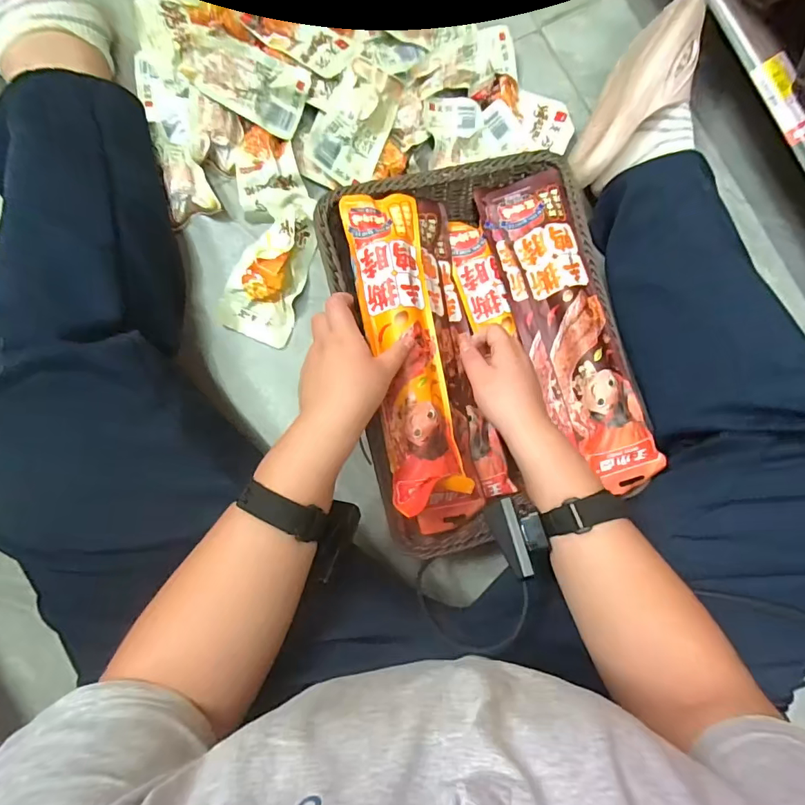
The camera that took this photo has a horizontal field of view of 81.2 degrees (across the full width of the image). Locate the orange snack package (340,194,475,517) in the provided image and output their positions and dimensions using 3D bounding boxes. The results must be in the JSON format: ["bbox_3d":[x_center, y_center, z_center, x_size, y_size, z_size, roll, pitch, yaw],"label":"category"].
[{"bbox_3d":[0.002,-0.061,0.464,0.070,0.025,0.315,-10,83,-7],"label":"orange snack package"}]

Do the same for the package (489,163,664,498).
[{"bbox_3d":[0.190,-0.081,0.515,0.075,0.047,0.351,-18,87,-7],"label":"package"}]

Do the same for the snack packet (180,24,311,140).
[{"bbox_3d":[-0.181,-0.368,0.522,0.149,0.031,0.073,28,83,-3],"label":"snack packet"}]

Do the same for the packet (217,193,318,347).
[{"bbox_3d":[-0.152,-0.157,0.540,0.082,0.025,0.170,16,84,-5],"label":"packet"}]

